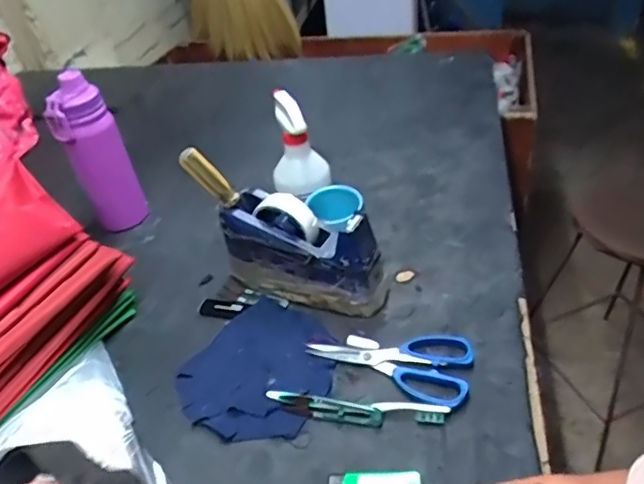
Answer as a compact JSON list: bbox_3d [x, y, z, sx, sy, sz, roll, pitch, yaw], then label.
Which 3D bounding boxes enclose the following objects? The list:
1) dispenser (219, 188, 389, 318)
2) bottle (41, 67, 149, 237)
[{"bbox_3d":[-0.023,0.013,0.676,0.200,0.107,0.067,14,44,26],"label":"dispenser"},{"bbox_3d":[-0.319,-0.116,0.799,0.085,0.218,0.062,-23,40,-17],"label":"bottle"}]

